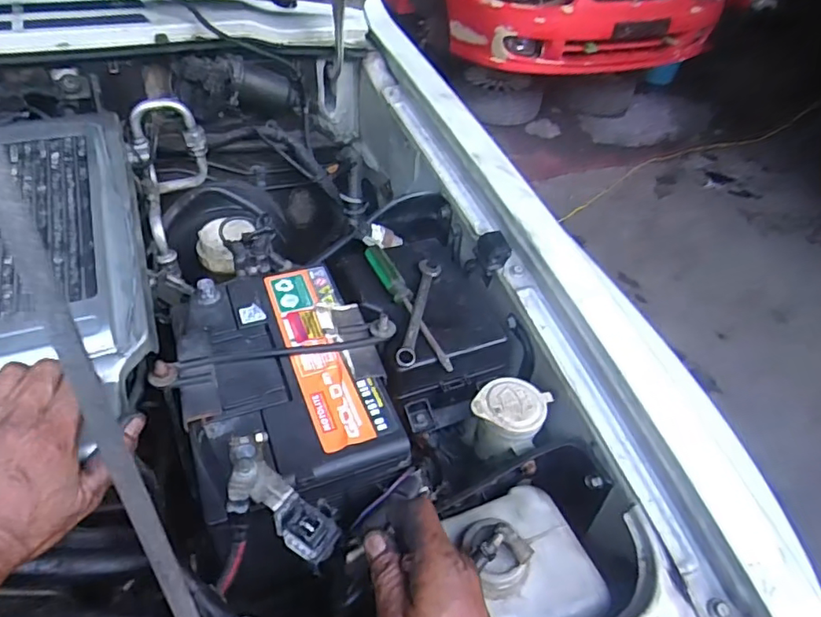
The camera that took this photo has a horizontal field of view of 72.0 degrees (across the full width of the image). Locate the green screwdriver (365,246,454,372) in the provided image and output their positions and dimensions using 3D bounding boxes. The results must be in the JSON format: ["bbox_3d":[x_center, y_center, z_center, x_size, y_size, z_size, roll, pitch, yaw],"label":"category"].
[{"bbox_3d":[-0.005,-0.004,0.576,0.022,0.022,0.169,-14,49,-22],"label":"green screwdriver"}]

